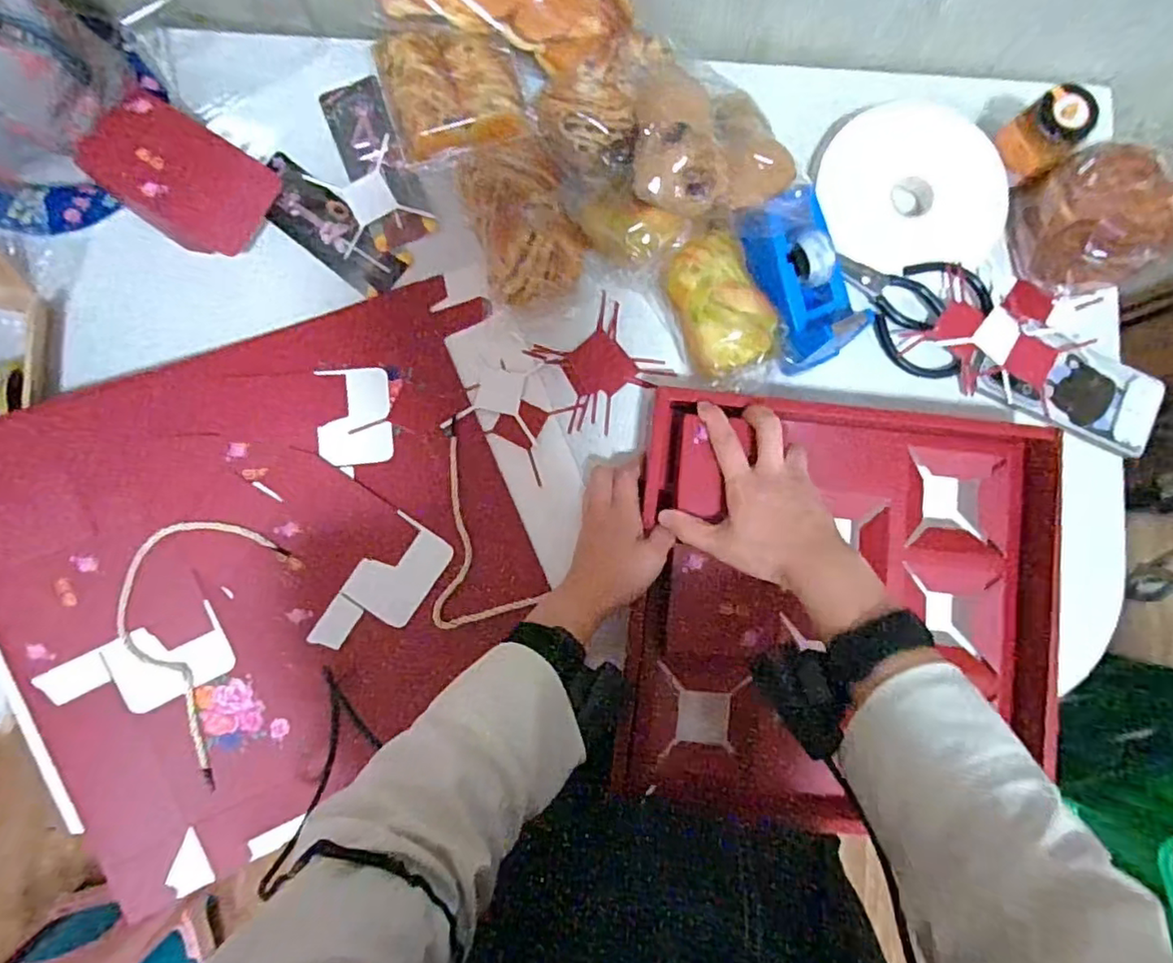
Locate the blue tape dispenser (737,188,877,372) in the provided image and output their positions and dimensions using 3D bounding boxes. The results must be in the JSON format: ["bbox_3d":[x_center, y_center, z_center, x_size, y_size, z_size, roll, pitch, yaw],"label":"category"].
[{"bbox_3d":[0.178,-0.162,0.512,0.063,0.054,0.143,-28,105,-7],"label":"blue tape dispenser"}]

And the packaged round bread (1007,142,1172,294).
[{"bbox_3d":[0.445,-0.224,0.541,0.101,0.078,0.104,-12,86,-3],"label":"packaged round bread"}]

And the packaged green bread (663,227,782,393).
[{"bbox_3d":[0.114,-0.142,0.539,0.077,0.060,0.128,-26,87,-3],"label":"packaged green bread"}]

